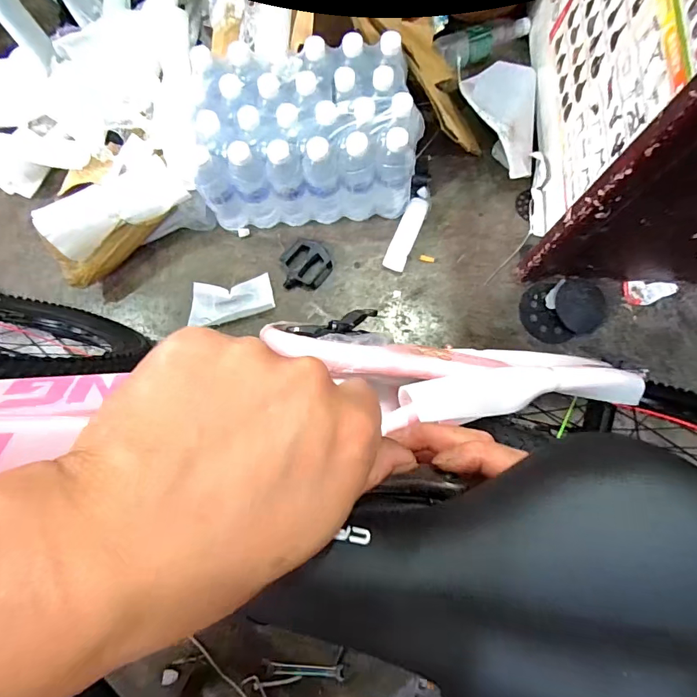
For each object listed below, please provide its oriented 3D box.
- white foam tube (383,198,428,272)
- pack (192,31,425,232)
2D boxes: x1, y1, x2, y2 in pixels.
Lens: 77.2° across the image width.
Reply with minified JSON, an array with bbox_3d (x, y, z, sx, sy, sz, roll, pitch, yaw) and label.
[{"bbox_3d":[0.114,-0.226,0.861,0.043,0.018,0.152,22,80,5],"label":"white foam tube"},{"bbox_3d":[-0.075,-0.384,0.796,0.375,0.213,0.242,-4,79,0],"label":"pack"}]

